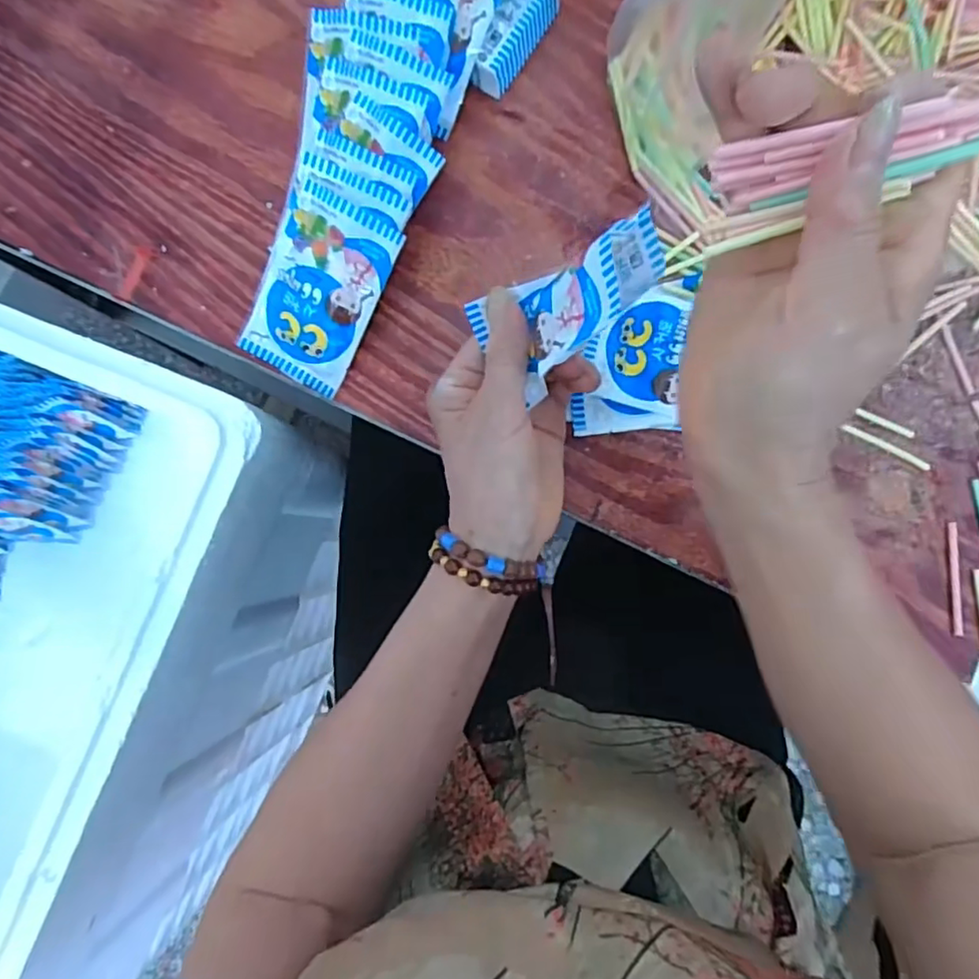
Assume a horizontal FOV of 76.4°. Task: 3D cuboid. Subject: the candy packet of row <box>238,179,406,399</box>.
[{"bbox_3d":[-0.100,-0.115,0.363,0.068,0.009,0.105,30,110,-2],"label":"candy packet of row"}]

